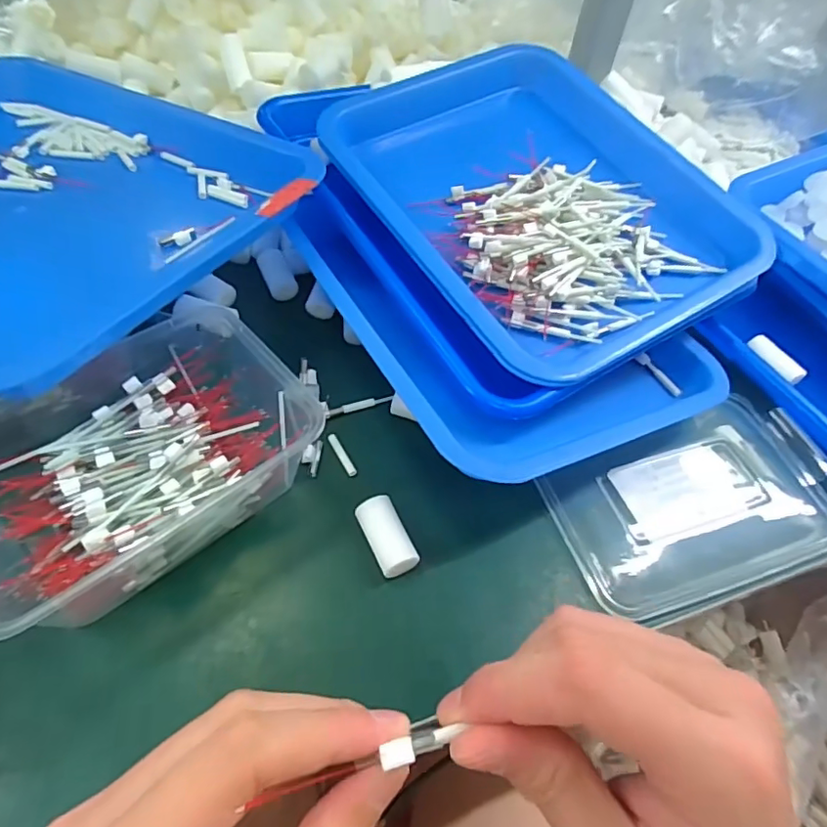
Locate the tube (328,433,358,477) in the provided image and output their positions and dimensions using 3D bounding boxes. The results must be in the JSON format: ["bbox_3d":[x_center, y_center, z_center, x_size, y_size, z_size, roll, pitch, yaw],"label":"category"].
[{"bbox_3d":[-0.044,0.024,0.336,0.005,0.004,0.030,-25,60,-22],"label":"tube"}]

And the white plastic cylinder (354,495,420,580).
[{"bbox_3d":[-0.015,0.068,0.301,0.020,0.018,0.043,-20,58,-19],"label":"white plastic cylinder"}]

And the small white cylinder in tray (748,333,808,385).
[{"bbox_3d":[0.259,-0.038,0.393,0.012,0.013,0.042,-26,60,-22],"label":"small white cylinder in tray"}]

